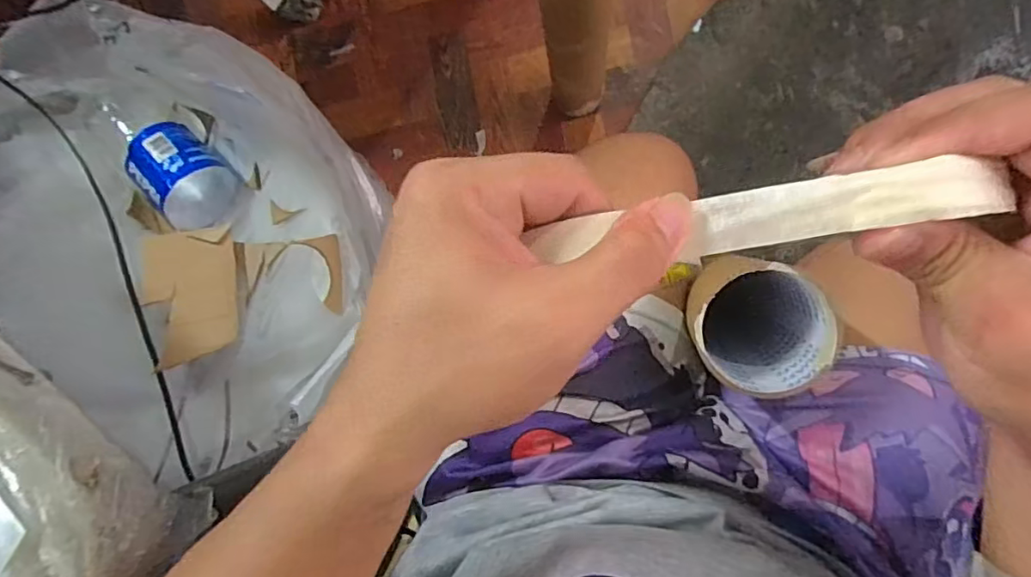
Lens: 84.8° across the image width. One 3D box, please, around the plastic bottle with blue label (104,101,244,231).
[{"bbox_3d":[-0.386,-0.140,0.619,0.184,0.070,0.089,43,94,7],"label":"plastic bottle with blue label"}]

